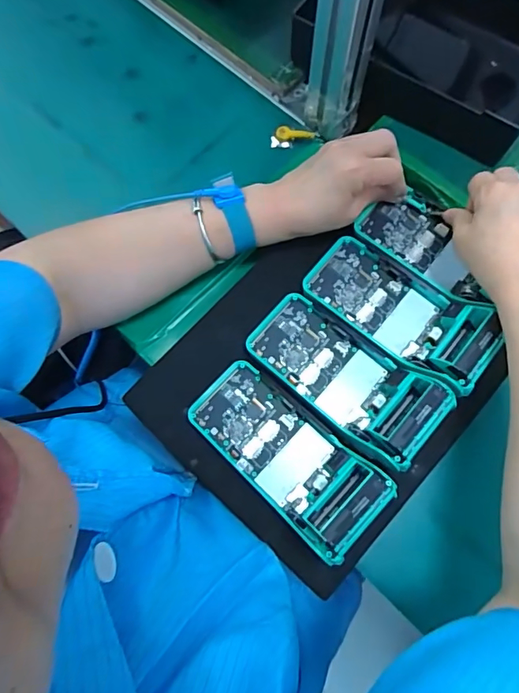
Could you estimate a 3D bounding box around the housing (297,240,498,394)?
[{"bbox_3d":[0.126,-0.036,0.429,0.170,0.052,0.081,40,76,12],"label":"housing"}]

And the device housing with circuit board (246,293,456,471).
[{"bbox_3d":[0.075,0.027,0.423,0.172,0.039,0.081,37,74,26],"label":"device housing with circuit board"}]

